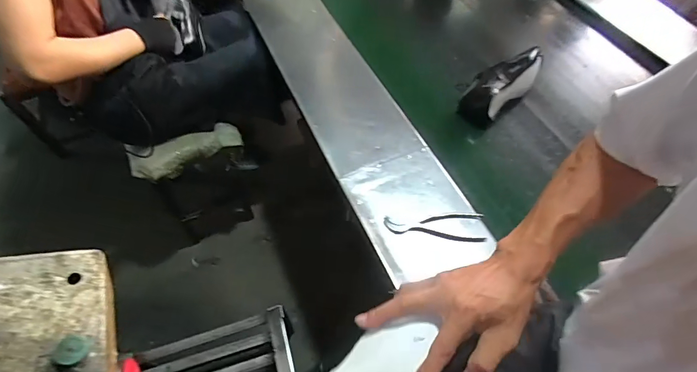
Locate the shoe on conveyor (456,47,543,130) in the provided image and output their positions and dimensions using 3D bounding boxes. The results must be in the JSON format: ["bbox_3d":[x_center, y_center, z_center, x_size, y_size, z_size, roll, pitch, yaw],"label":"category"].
[{"bbox_3d":[0.392,-0.266,0.991,0.259,0.088,0.113,-37,63,-23],"label":"shoe on conveyor"}]

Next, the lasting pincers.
[{"bbox_3d":[0.170,0.074,0.763,0.195,0.018,0.063,6,55,3],"label":"lasting pincers"}]

